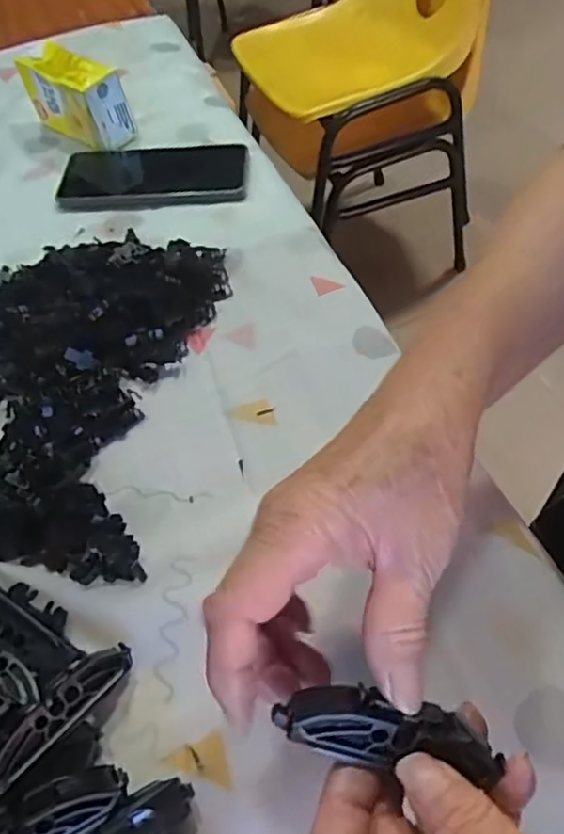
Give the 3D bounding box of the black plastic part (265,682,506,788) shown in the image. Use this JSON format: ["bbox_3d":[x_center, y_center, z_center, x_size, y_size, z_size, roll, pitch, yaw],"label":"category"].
[{"bbox_3d":[0.037,0.108,0.223,0.077,0.012,0.022,10,53,-1],"label":"black plastic part"}]

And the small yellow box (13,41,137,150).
[{"bbox_3d":[-0.199,-0.307,0.607,0.115,0.070,0.041,31,60,25],"label":"small yellow box"}]

